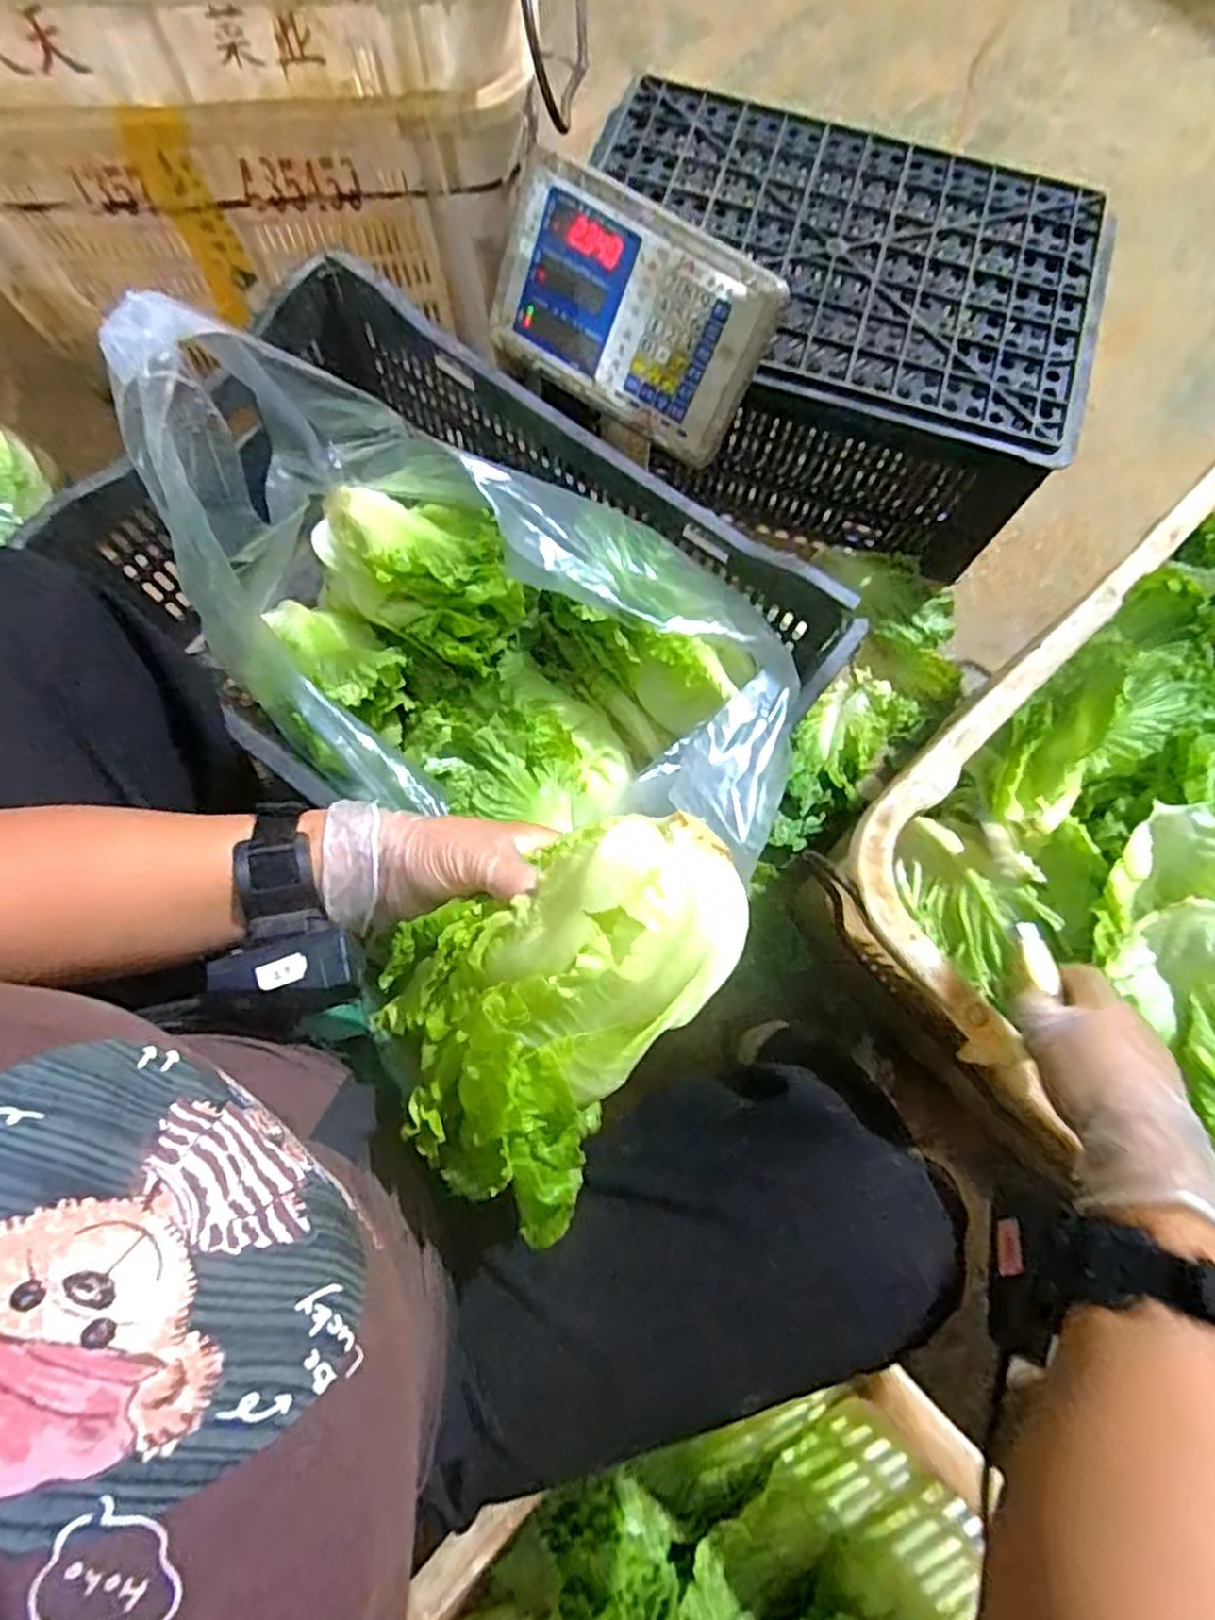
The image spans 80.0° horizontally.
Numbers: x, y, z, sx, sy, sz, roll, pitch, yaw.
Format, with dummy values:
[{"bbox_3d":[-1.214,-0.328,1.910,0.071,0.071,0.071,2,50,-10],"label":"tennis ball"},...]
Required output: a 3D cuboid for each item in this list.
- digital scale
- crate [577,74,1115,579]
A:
[{"bbox_3d":[0.024,-0.438,0.642,0.242,0.150,0.060,34,41,6],"label":"digital scale"},{"bbox_3d":[0.256,-0.572,0.900,0.549,0.229,0.383,17,76,3],"label":"crate"}]

